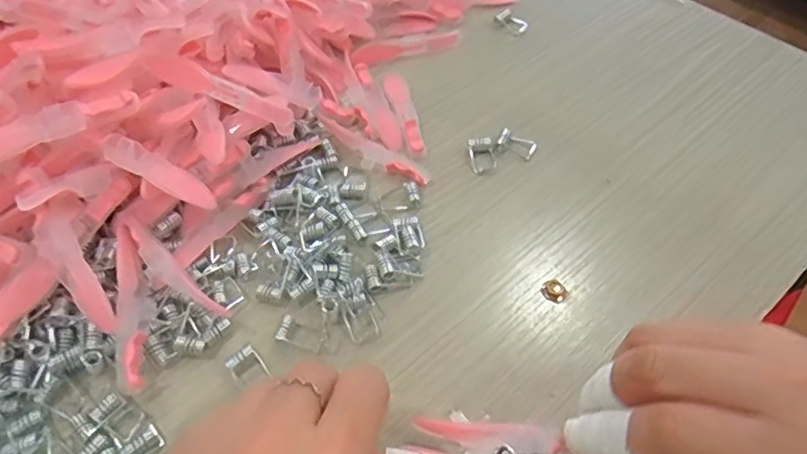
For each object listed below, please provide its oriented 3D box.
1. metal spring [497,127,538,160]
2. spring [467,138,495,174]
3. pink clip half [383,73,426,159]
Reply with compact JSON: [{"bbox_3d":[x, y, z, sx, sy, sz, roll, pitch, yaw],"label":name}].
[{"bbox_3d":[0.067,-0.049,0.336,0.022,0.005,0.013,30,60,21],"label":"metal spring"},{"bbox_3d":[0.045,-0.042,0.331,0.014,0.007,0.022,-3,54,-1],"label":"spring"},{"bbox_3d":[0.001,-0.072,0.353,0.012,0.005,0.074,-14,55,-9],"label":"pink clip half"}]

